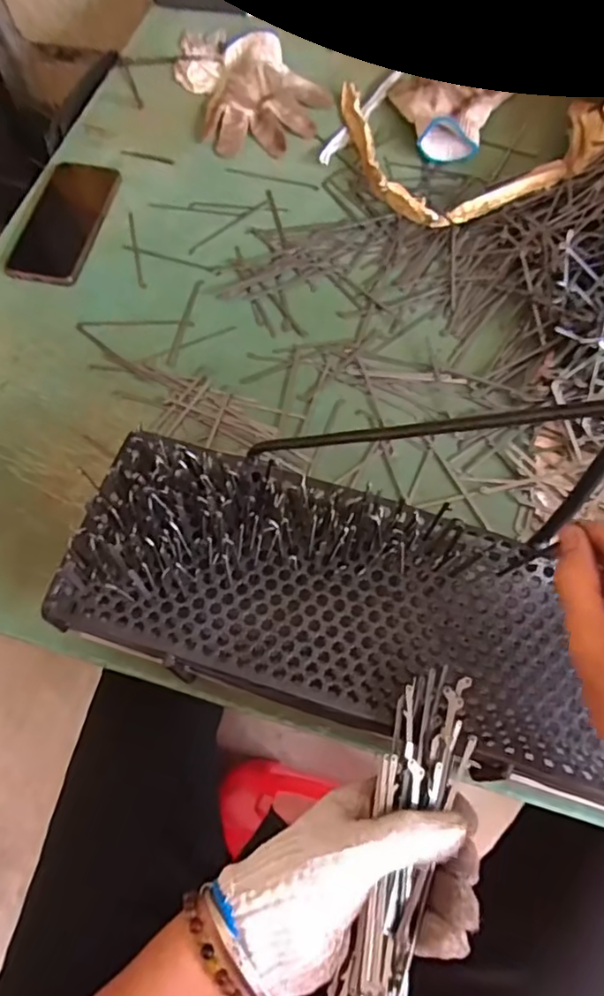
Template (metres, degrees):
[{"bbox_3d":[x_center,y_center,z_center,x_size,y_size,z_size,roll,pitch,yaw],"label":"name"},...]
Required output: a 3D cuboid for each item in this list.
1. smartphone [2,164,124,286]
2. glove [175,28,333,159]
[{"bbox_3d":[-0.253,-0.294,0.638,0.074,0.009,0.154,15,74,-2],"label":"smartphone"},{"bbox_3d":[-0.061,-0.501,0.716,0.154,0.030,0.231,-18,66,-6],"label":"glove"}]

